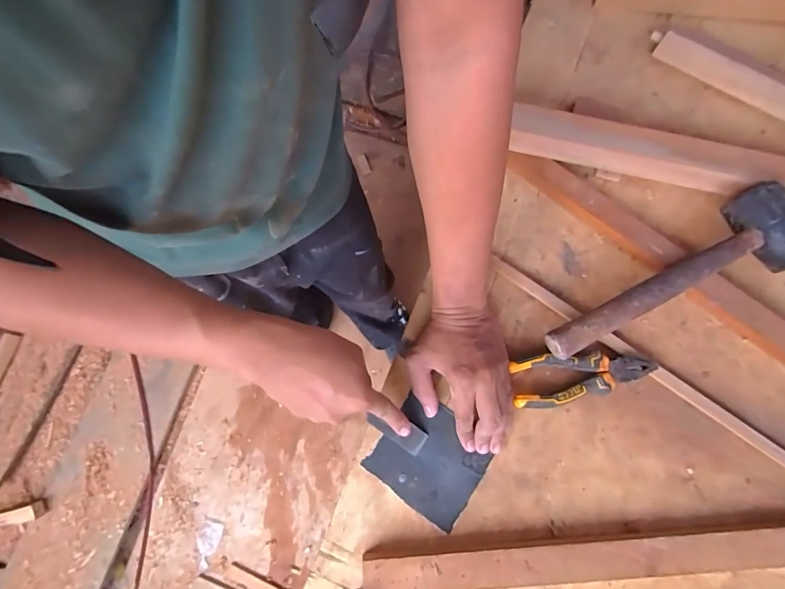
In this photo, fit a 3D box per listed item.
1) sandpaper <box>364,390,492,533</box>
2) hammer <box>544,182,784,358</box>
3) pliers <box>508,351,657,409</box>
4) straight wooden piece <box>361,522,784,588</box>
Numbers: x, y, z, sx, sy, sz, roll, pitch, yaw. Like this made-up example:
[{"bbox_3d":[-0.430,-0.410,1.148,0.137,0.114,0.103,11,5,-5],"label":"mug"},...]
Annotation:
[{"bbox_3d":[0.040,0.175,0.413,0.108,0.004,0.096,34,76,10],"label":"sandpaper"},{"bbox_3d":[0.314,-0.022,0.436,0.326,0.067,0.098,-24,75,-5],"label":"hammer"},{"bbox_3d":[0.207,0.087,0.428,0.149,0.022,0.054,-13,71,-2],"label":"pliers"},{"bbox_3d":[0.206,0.256,0.375,0.463,0.029,0.038,-4,71,1],"label":"straight wooden piece"}]

